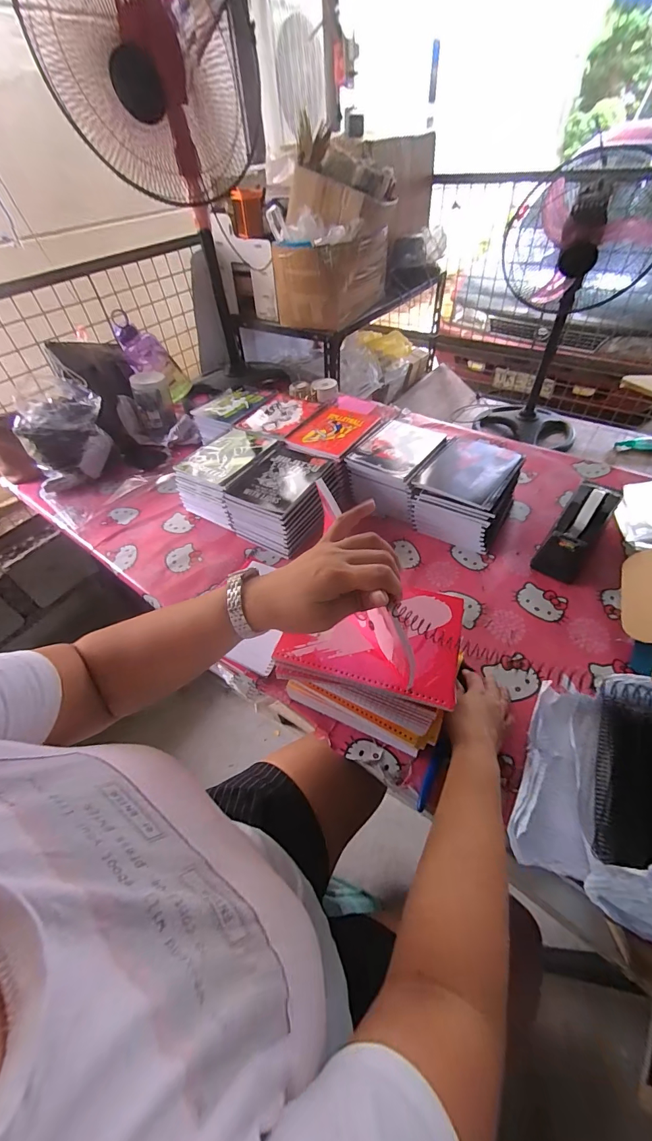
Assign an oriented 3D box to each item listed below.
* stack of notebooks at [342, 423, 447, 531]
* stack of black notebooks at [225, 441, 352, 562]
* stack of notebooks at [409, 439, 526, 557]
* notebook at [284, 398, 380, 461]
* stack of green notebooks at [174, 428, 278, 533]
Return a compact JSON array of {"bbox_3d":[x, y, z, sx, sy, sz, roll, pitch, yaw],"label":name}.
[{"bbox_3d":[0.170,-0.233,0.891,0.194,0.127,0.201,26,56,26],"label":"stack of notebooks"},{"bbox_3d":[-0.087,-0.171,0.839,0.186,0.096,0.214,22,54,24],"label":"stack of black notebooks"},{"bbox_3d":[0.293,-0.161,0.821,0.184,0.121,0.185,25,55,26],"label":"stack of notebooks"},{"bbox_3d":[0.018,-0.345,0.926,0.156,0.007,0.219,22,54,24],"label":"notebook"},{"bbox_3d":[-0.220,-0.224,0.912,0.157,0.113,0.209,23,54,24],"label":"stack of green notebooks"}]

